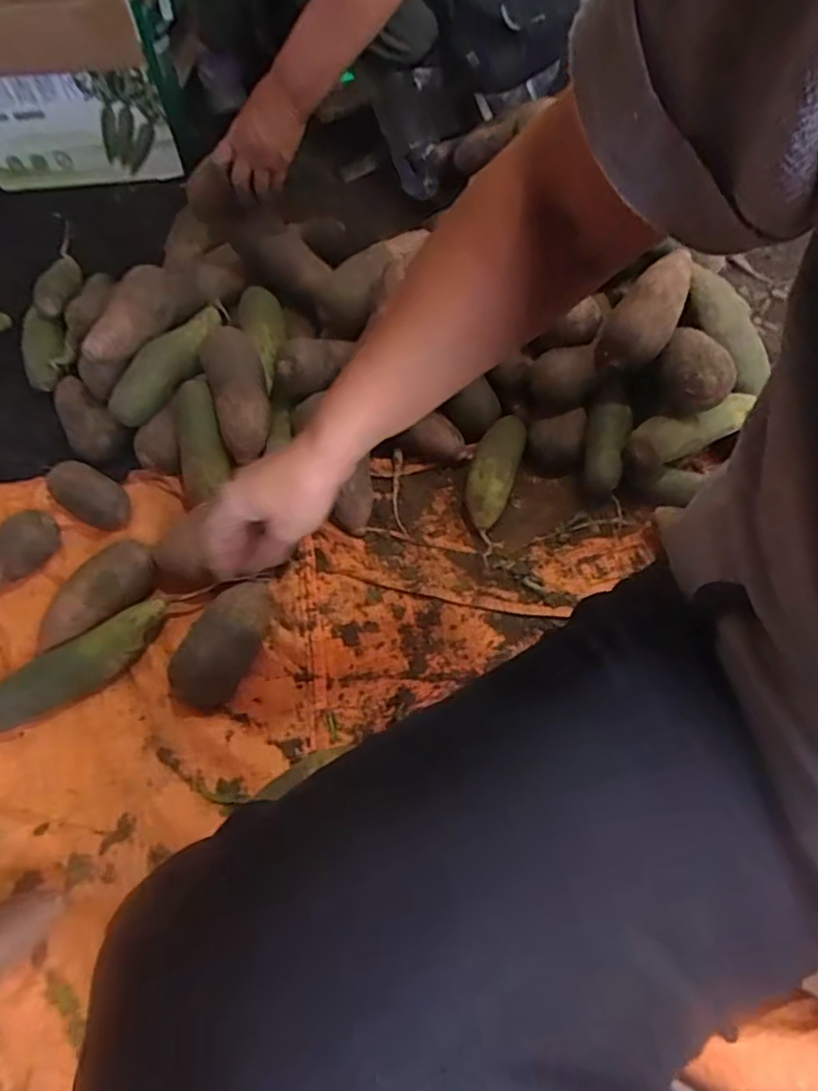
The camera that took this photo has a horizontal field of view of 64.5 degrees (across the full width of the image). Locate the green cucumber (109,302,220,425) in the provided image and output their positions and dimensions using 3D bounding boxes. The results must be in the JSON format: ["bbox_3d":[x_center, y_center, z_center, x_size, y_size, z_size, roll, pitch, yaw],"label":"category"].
[{"bbox_3d":[-0.301,-0.236,0.819,0.048,0.056,0.204,22,61,18],"label":"green cucumber"}]

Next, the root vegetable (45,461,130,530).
[{"bbox_3d":[-0.392,-0.060,0.803,0.096,0.067,0.061,25,63,18],"label":"root vegetable"}]

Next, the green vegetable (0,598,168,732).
[{"bbox_3d":[-0.346,0.127,0.682,0.199,0.053,0.052,-34,62,-17],"label":"green vegetable"}]

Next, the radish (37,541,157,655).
[{"bbox_3d":[-0.341,0.058,0.716,0.065,0.064,0.146,28,64,19],"label":"radish"}]

